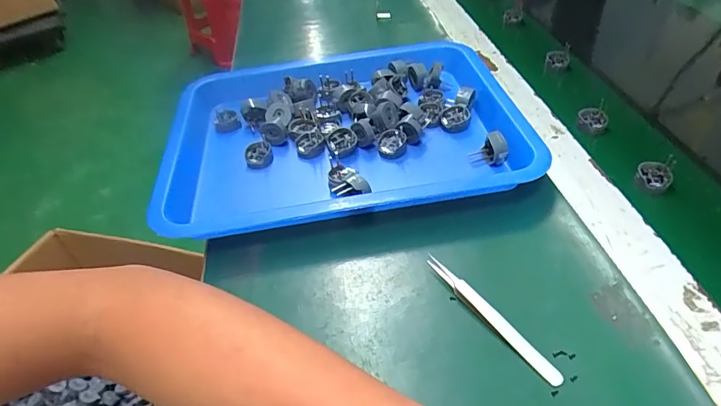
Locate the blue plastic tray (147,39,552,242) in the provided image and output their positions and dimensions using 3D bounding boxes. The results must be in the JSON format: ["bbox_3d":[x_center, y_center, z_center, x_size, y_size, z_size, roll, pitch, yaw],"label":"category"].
[{"bbox_3d":[-0.021,-0.075,0.448,0.331,0.035,0.255,-10,43,-2],"label":"blue plastic tray"}]

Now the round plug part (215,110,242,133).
[{"bbox_3d":[-0.145,-0.090,0.492,0.027,0.015,0.024,-18,44,-12],"label":"round plug part"}]

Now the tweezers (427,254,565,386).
[{"bbox_3d":[0.082,0.072,0.298,0.010,0.011,0.115,-28,47,-21],"label":"tweezers"}]

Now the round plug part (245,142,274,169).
[{"bbox_3d":[-0.099,-0.046,0.444,0.027,0.010,0.027,19,81,15],"label":"round plug part"}]

